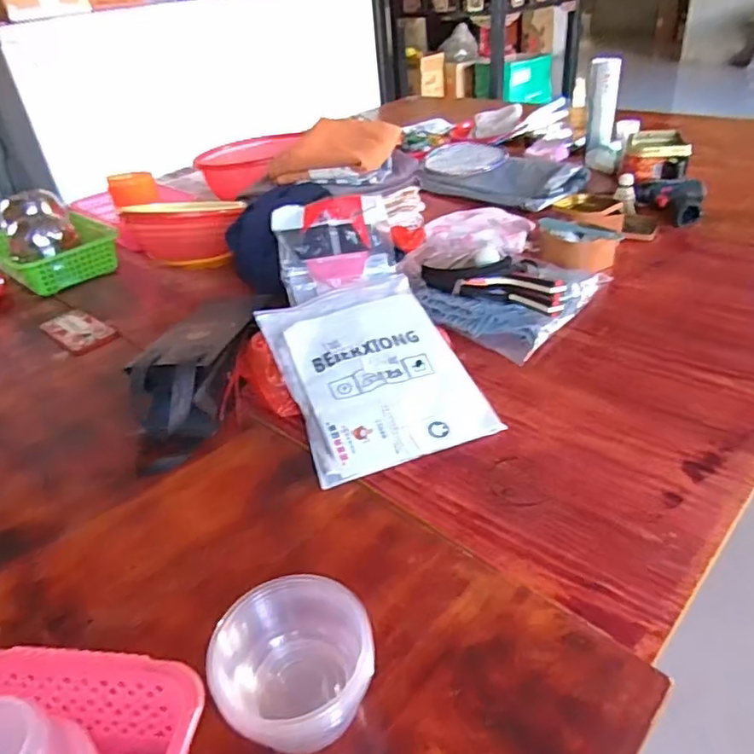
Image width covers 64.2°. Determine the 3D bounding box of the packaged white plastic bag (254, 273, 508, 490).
[{"bbox_3d":[-0.008,-0.017,0.788,0.223,0.020,0.310,-18,50,-13],"label":"packaged white plastic bag"}]

